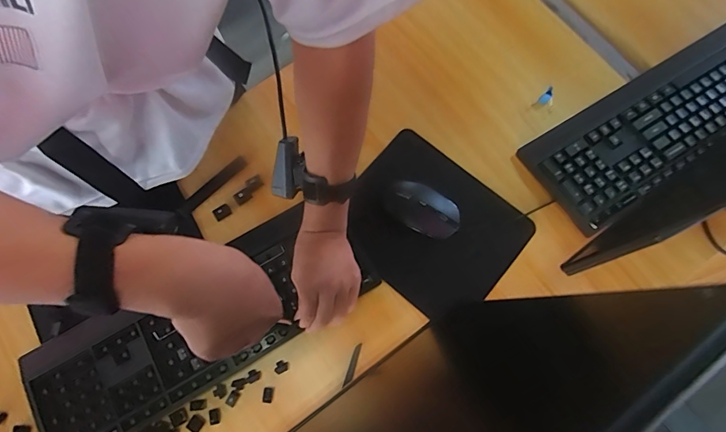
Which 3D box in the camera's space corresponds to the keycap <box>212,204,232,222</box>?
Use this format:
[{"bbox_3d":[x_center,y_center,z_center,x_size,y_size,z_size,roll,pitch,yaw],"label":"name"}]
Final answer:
[{"bbox_3d":[-0.197,-0.005,0.569,0.023,0.004,0.018,-33,77,-9],"label":"keycap"}]

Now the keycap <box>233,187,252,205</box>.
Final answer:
[{"bbox_3d":[-0.170,-0.028,0.573,0.023,0.004,0.019,-34,76,-8],"label":"keycap"}]

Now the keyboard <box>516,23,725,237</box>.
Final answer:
[{"bbox_3d":[0.437,-0.144,0.589,0.416,0.053,0.149,-32,77,-9],"label":"keyboard"}]

